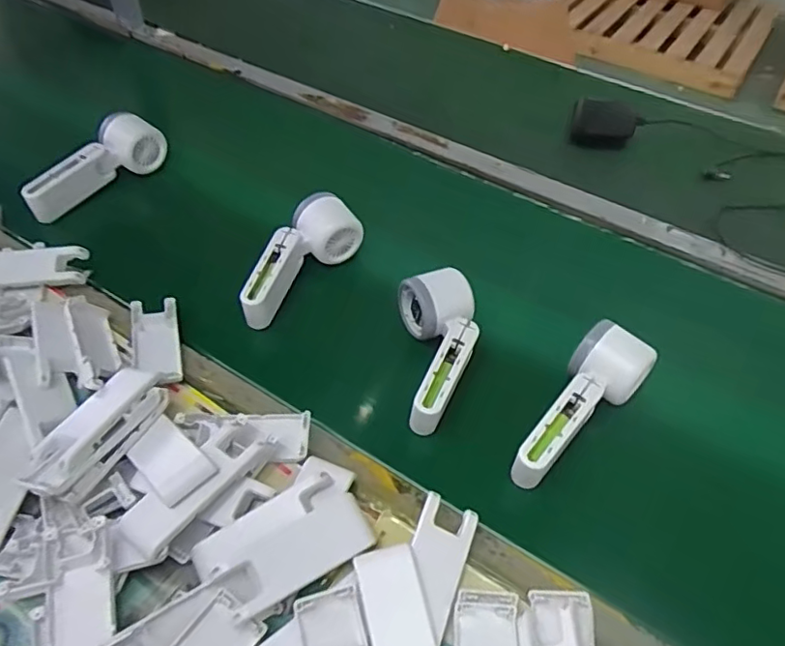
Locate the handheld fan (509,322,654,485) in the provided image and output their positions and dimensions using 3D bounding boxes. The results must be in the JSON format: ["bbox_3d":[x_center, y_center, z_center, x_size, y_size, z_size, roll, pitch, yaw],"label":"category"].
[{"bbox_3d":[0.150,0.065,0.482,0.055,0.053,0.152,37,57,26],"label":"handheld fan"}]

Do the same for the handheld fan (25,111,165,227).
[{"bbox_3d":[-0.348,-0.183,0.691,0.047,0.066,0.172,33,55,23],"label":"handheld fan"}]

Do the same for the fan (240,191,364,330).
[{"bbox_3d":[-0.098,-0.065,0.589,0.058,0.047,0.156,29,53,20],"label":"fan"}]

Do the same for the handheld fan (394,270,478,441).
[{"bbox_3d":[0.044,0.022,0.520,0.066,0.053,0.141,-2,49,-5],"label":"handheld fan"}]

